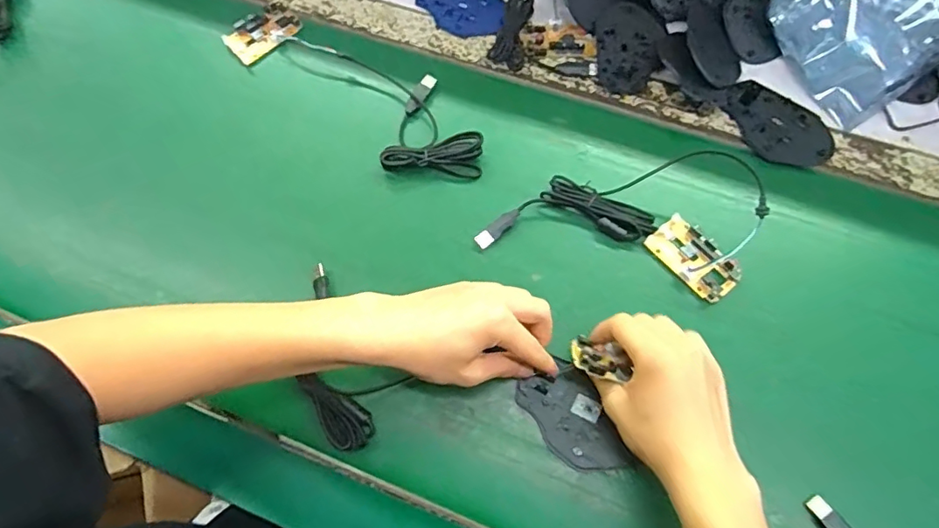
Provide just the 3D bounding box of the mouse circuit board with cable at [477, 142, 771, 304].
[{"bbox_3d":[0.139,-0.051,0.471,0.233,0.040,0.123,14,69,8],"label":"mouse circuit board with cable"}]

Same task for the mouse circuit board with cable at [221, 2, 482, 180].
[{"bbox_3d":[-0.114,-0.182,0.541,0.312,0.019,0.098,37,74,15],"label":"mouse circuit board with cable"}]

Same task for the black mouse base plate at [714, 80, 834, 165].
[{"bbox_3d":[0.298,-0.137,0.517,0.112,0.012,0.070,37,74,15],"label":"black mouse base plate"}]

